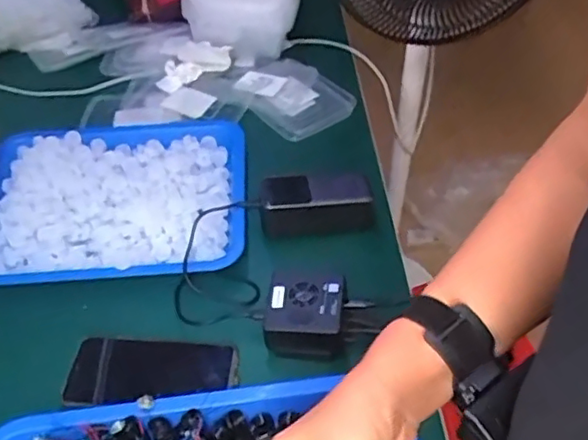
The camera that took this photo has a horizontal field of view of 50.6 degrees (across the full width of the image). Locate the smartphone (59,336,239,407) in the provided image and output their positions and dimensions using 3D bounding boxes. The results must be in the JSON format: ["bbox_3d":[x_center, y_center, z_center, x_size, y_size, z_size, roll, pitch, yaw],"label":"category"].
[{"bbox_3d":[-0.138,0.147,0.612,0.161,0.010,0.067,-1,47,1],"label":"smartphone"}]

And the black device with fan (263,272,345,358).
[{"bbox_3d":[0.010,0.095,0.629,0.076,0.050,0.078,3,47,4],"label":"black device with fan"}]

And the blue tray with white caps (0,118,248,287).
[{"bbox_3d":[-0.212,-0.035,0.750,0.306,0.034,0.243,-5,47,-3],"label":"blue tray with white caps"}]

